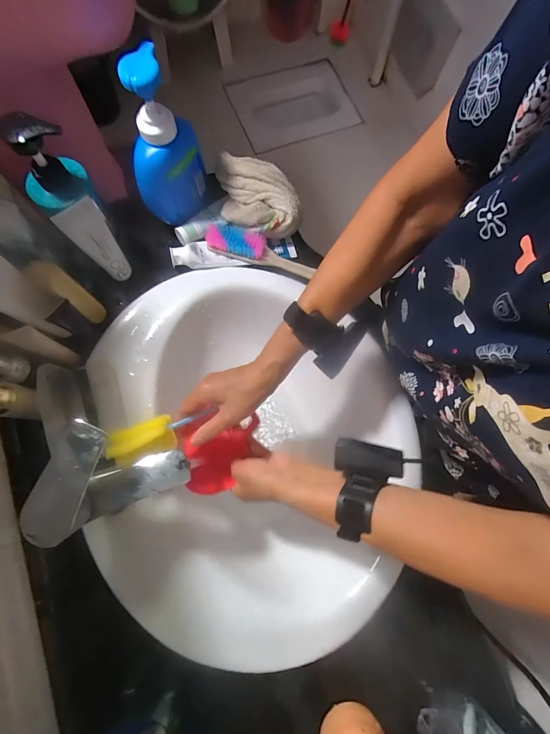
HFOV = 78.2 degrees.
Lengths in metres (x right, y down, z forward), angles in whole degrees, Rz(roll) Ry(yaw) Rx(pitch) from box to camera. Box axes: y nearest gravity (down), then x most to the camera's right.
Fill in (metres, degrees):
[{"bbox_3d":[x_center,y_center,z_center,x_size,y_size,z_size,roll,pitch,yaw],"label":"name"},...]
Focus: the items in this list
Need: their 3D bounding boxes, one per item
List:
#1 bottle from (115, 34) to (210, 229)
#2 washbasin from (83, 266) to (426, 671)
[{"bbox_3d":[-0.148,-0.285,0.457,0.099,0.213,0.054,-18,77,-7],"label":"bottle"},{"bbox_3d":[-0.046,0.119,0.530,0.399,0.152,0.526,-9,76,-4],"label":"washbasin"}]

